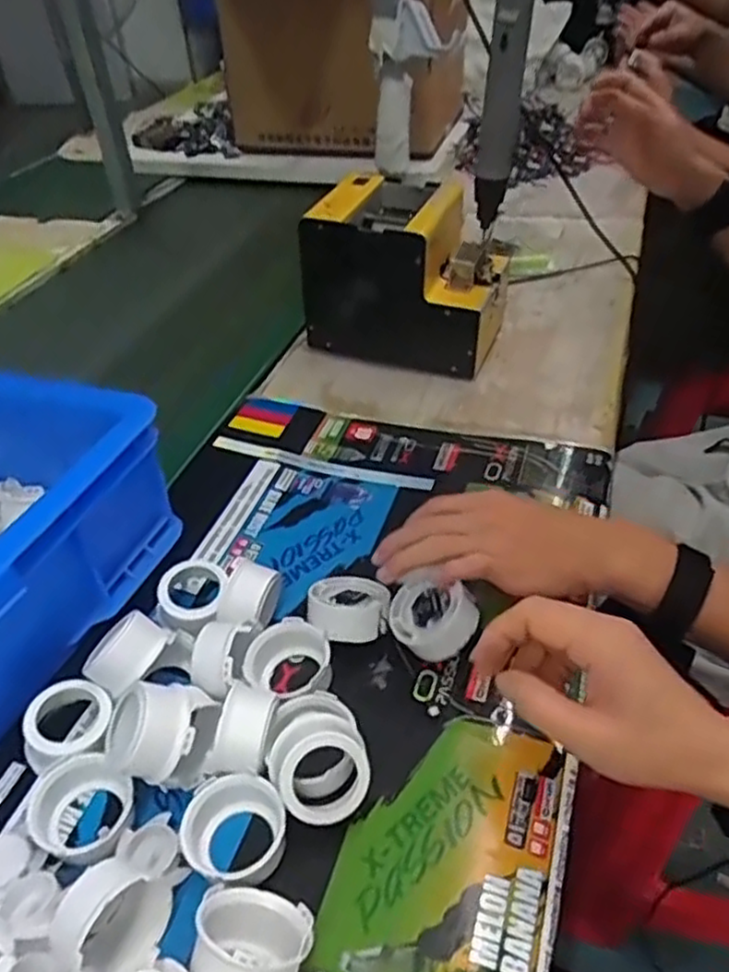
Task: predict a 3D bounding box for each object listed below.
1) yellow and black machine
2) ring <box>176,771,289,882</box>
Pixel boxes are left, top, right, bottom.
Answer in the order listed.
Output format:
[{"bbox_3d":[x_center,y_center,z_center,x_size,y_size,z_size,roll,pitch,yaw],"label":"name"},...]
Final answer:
[{"bbox_3d":[0.044,-0.213,0.736,0.182,0.148,0.130,9,43,15],"label":"yellow and black machine"},{"bbox_3d":[-0.067,0.184,0.383,0.053,0.025,0.054,-2,41,2],"label":"ring"}]

